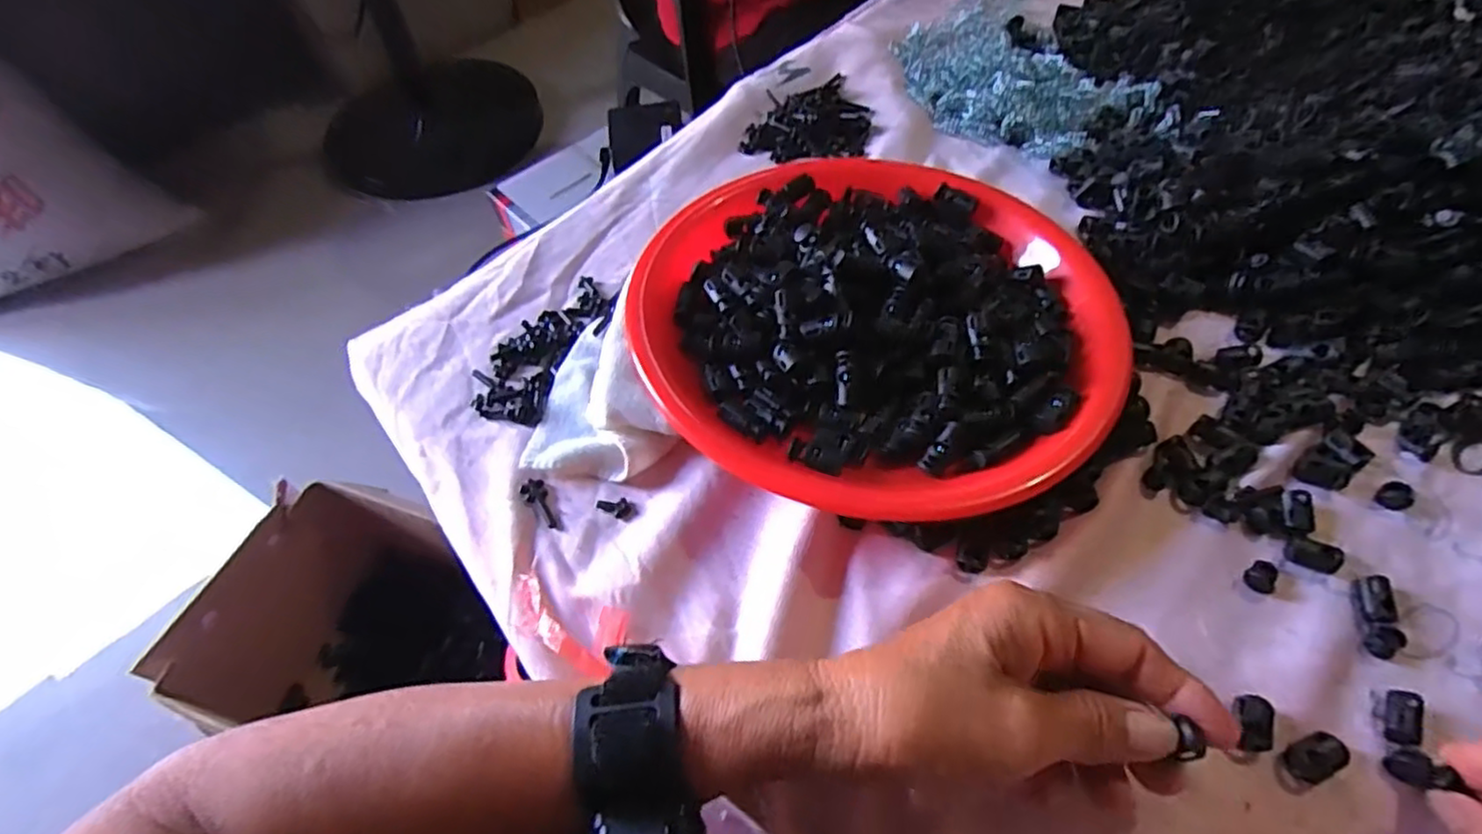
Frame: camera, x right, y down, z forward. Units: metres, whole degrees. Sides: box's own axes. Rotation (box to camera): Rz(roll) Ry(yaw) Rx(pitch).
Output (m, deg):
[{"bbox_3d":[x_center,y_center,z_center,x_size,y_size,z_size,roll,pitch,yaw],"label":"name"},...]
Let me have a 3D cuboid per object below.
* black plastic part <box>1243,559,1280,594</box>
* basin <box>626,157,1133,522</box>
[{"bbox_3d":[0.238,0.072,0.312,0.017,0.005,0.012,-38,63,-17],"label":"black plastic part"},{"bbox_3d":[0.071,-0.062,0.378,0.257,0.043,0.237,-2,59,3],"label":"basin"}]

